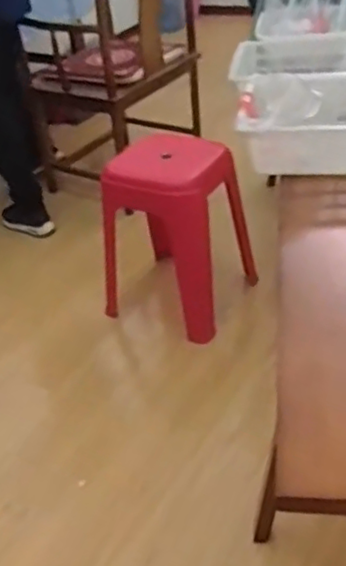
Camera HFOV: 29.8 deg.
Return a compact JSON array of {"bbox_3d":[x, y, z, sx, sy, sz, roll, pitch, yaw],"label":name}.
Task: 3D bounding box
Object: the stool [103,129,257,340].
[{"bbox_3d":[0.012,-0.166,1.915,0.339,0.489,0.355,15,41,28],"label":"stool"}]

